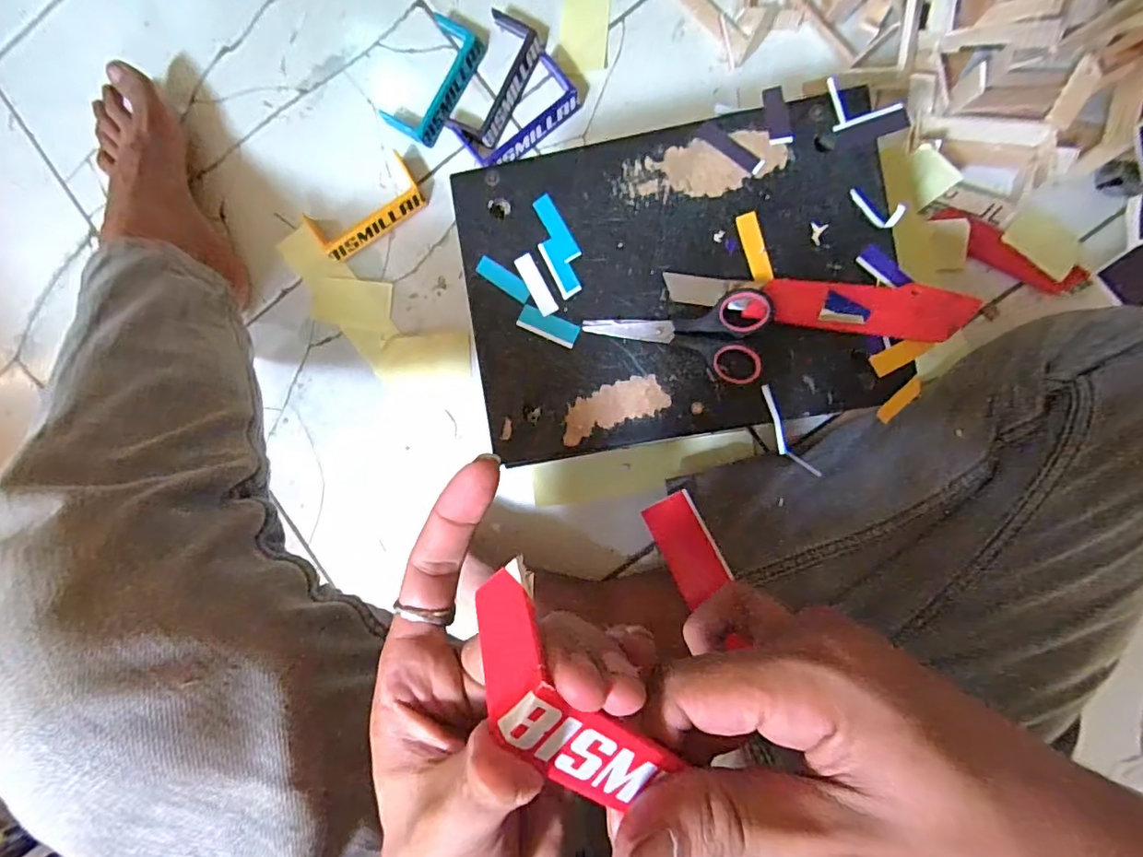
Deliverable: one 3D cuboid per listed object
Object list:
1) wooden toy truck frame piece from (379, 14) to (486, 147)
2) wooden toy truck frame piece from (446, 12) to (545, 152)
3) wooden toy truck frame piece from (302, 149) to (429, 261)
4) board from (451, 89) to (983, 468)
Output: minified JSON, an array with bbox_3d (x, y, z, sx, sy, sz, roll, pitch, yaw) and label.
[{"bbox_3d":[-0.127,-0.324,0.512,0.062,0.015,0.112,34,93,5],"label":"wooden toy truck frame piece"},{"bbox_3d":[-0.069,-0.317,0.505,0.052,0.019,0.110,28,92,5],"label":"wooden toy truck frame piece"},{"bbox_3d":[-0.193,-0.204,0.523,0.110,0.012,0.054,-31,86,4],"label":"wooden toy truck frame piece"},{"bbox_3d":[0.072,-0.095,0.359,0.278,0.022,0.197,-9,89,4],"label":"board"}]

